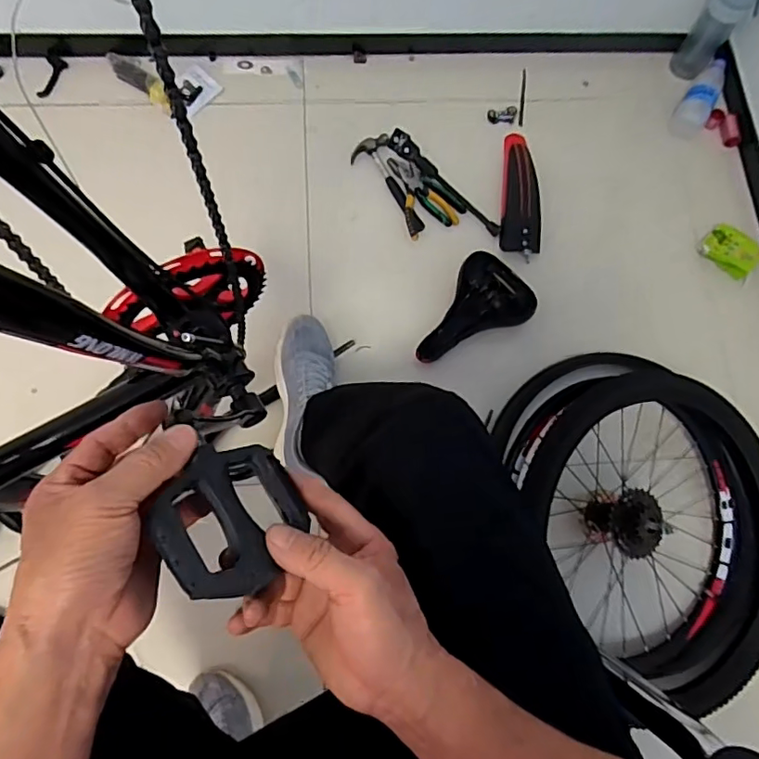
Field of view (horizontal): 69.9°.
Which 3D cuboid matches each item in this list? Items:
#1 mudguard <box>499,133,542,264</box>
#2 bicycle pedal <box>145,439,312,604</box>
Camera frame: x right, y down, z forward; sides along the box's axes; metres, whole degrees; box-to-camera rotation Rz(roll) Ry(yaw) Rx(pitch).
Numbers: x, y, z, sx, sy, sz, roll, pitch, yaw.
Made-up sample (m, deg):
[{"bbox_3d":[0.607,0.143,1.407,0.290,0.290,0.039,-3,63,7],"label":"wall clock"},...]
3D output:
[{"bbox_3d":[0.282,-0.373,1.074,0.074,0.044,0.292,6,76,-1],"label":"mudguard"},{"bbox_3d":[-0.094,0.088,0.344,0.087,0.028,0.089,-23,77,-30],"label":"bicycle pedal"}]

